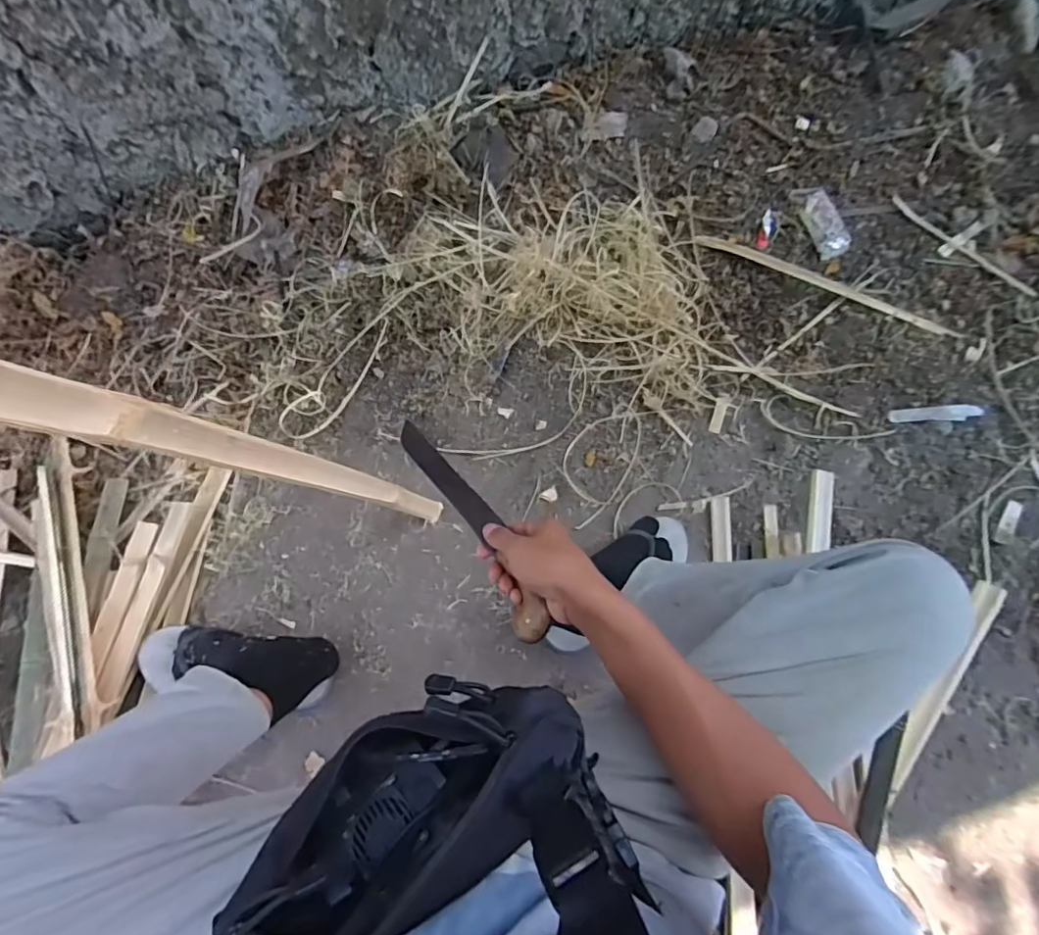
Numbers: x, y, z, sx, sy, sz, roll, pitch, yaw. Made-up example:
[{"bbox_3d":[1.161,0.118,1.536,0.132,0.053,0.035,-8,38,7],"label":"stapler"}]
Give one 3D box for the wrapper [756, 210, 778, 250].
[{"bbox_3d":[0.427,-0.407,0.943,0.029,0.016,0.069,18,74,5],"label":"wrapper"}]

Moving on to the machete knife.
[{"bbox_3d":[-0.054,0.048,0.582,0.045,0.028,0.313,-30,49,-8],"label":"machete knife"}]

